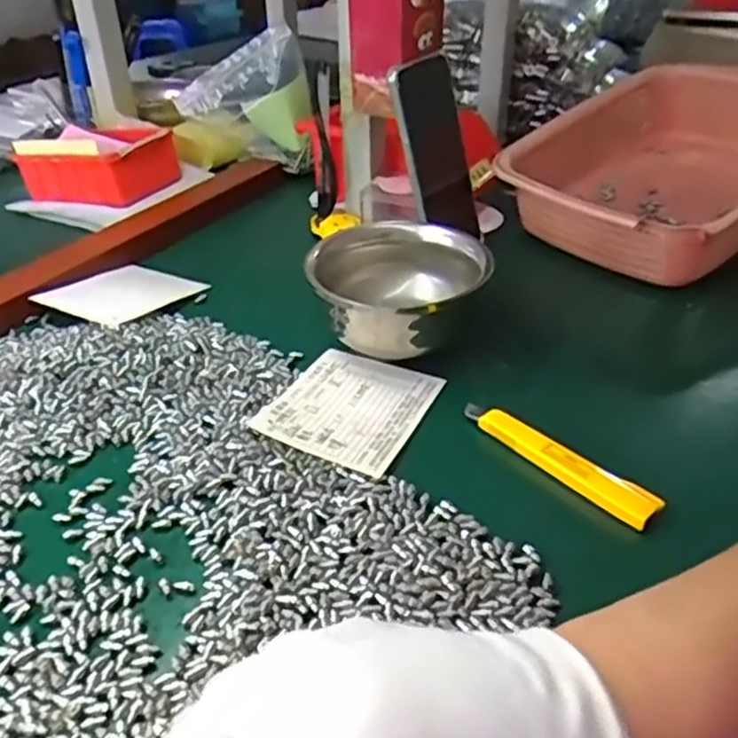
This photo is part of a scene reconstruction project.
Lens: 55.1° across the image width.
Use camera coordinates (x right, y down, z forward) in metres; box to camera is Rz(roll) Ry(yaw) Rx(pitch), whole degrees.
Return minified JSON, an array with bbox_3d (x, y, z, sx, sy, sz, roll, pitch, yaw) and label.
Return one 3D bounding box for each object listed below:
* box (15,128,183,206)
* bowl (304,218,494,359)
[{"bbox_3d":[-0.275,-0.210,0.721,0.138,0.056,0.090,14,39,22],"label":"box"},{"bbox_3d":[0.023,-0.053,0.504,0.117,0.071,0.117,0,36,4],"label":"bowl"}]

